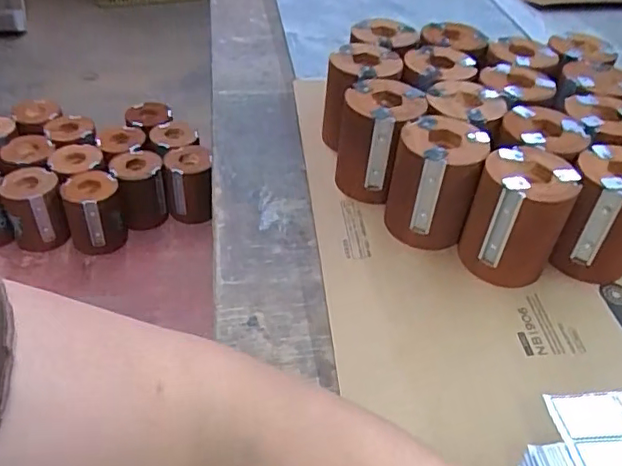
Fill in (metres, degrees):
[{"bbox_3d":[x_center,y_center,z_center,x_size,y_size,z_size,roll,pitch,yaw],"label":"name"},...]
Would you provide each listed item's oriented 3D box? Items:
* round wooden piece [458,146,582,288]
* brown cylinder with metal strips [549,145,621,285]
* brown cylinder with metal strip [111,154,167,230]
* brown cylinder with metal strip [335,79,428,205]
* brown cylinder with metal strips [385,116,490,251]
[{"bbox_3d":[0.185,-0.014,0.519,0.075,0.102,0.081,1,42,-1],"label":"round wooden piece"},{"bbox_3d":[0.267,-0.014,0.529,0.076,0.100,0.092,26,47,24],"label":"brown cylinder with metal strips"},{"bbox_3d":[-0.263,-0.067,0.903,0.071,0.088,0.084,-9,43,-12],"label":"brown cylinder with metal strip"},{"bbox_3d":[0.070,-0.093,0.600,0.075,0.104,0.082,17,44,16],"label":"brown cylinder with metal strip"},{"bbox_3d":[0.115,-0.047,0.550,0.079,0.099,0.083,12,43,11],"label":"brown cylinder with metal strips"}]

